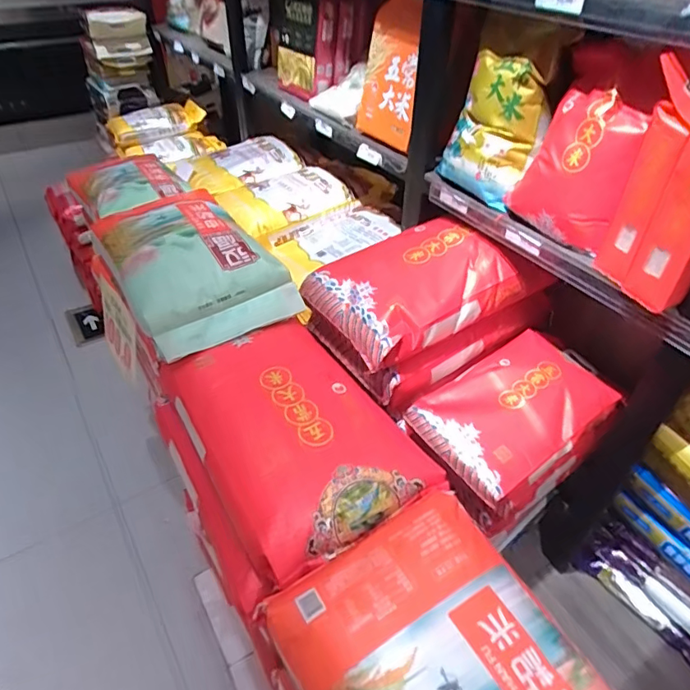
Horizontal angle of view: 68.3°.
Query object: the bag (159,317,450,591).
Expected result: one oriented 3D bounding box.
[{"bbox_3d":[-0.120,0.162,1.044,0.344,0.108,0.557,-23,47,-25],"label":"bag"}]

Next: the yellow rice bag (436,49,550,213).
[{"bbox_3d":[0.323,-0.475,1.115,0.104,0.277,0.198,-19,45,-22],"label":"yellow rice bag"}]

